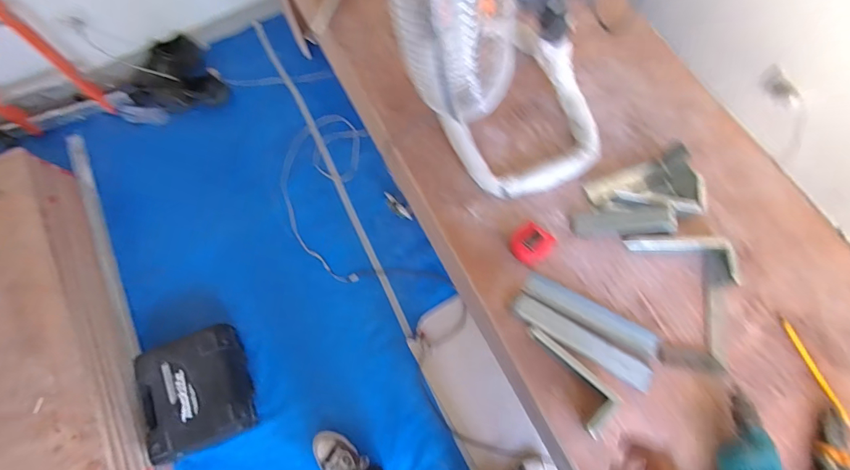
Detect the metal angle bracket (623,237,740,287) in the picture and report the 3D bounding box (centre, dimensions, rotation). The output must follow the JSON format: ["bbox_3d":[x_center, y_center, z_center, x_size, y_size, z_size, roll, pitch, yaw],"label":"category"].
[{"bbox_3d":[0.431,0.039,0.702,0.169,0.035,0.075,6,72,4],"label":"metal angle bracket"}]

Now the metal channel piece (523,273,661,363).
[{"bbox_3d":[0.278,0.133,0.701,0.227,0.022,0.045,31,75,12],"label":"metal channel piece"}]

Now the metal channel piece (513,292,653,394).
[{"bbox_3d":[0.251,0.167,0.672,0.228,0.032,0.045,32,75,12],"label":"metal channel piece"}]

